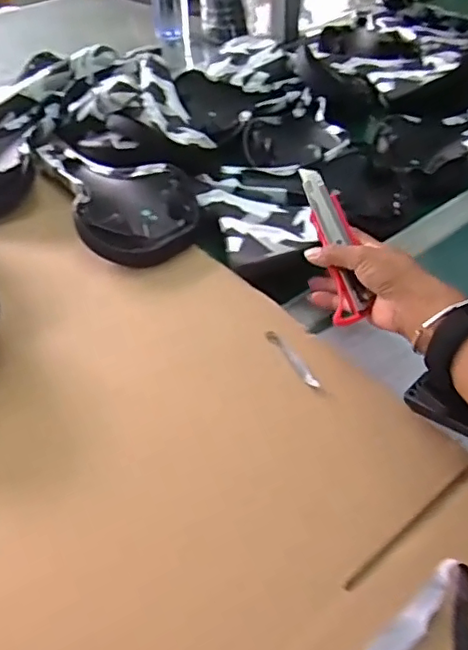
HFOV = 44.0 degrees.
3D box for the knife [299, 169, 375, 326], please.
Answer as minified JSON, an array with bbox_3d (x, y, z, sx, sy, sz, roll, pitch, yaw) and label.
[{"bbox_3d":[0.094,-0.080,0.542,0.031,0.015,0.170,-8,67,-7],"label":"knife"}]

